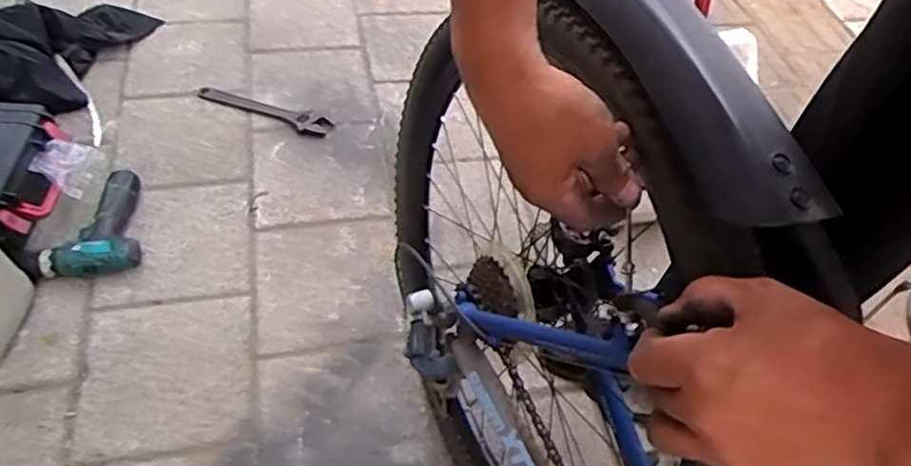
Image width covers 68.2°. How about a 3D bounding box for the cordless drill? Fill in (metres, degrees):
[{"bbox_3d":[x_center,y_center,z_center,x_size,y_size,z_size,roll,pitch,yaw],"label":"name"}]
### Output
[{"bbox_3d":[-0.602,-0.013,1.118,0.146,0.056,0.192,-11,53,-13],"label":"cordless drill"}]

